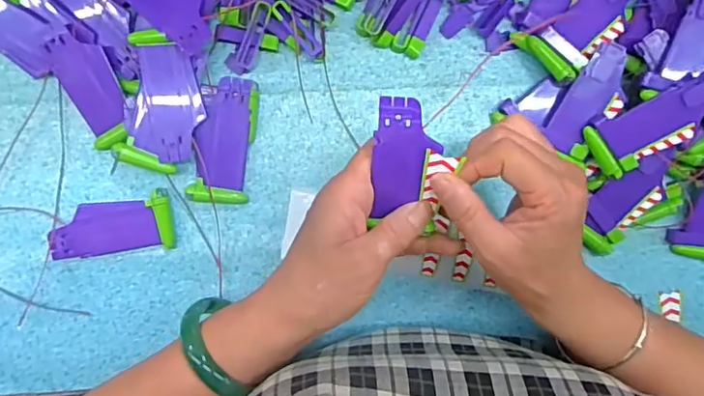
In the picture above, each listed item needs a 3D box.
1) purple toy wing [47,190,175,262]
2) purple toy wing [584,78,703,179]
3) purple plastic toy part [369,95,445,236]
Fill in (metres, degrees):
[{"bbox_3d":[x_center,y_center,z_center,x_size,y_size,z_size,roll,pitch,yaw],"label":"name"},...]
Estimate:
[{"bbox_3d":[-0.173,0.020,0.397,0.087,0.011,0.041,-6,92,-2],"label":"purple toy wing"},{"bbox_3d":[0.208,-0.050,0.374,0.087,0.009,0.040,-33,93,21],"label":"purple toy wing"},{"bbox_3d":[0.031,-0.020,0.306,0.034,0.007,0.074,-1,124,-2],"label":"purple plastic toy part"}]

